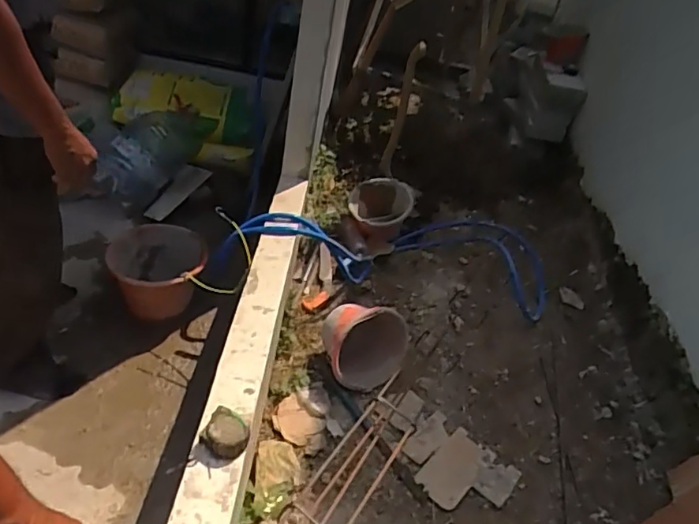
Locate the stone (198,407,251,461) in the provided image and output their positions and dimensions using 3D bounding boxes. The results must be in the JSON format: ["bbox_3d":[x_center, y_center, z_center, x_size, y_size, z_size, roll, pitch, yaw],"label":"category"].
[{"bbox_3d":[-0.219,0.306,0.987,0.078,0.035,0.078,8,37,-6],"label":"stone"}]

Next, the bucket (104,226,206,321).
[{"bbox_3d":[-0.575,0.047,1.684,0.273,0.229,0.273,8,37,-6],"label":"bucket"}]

